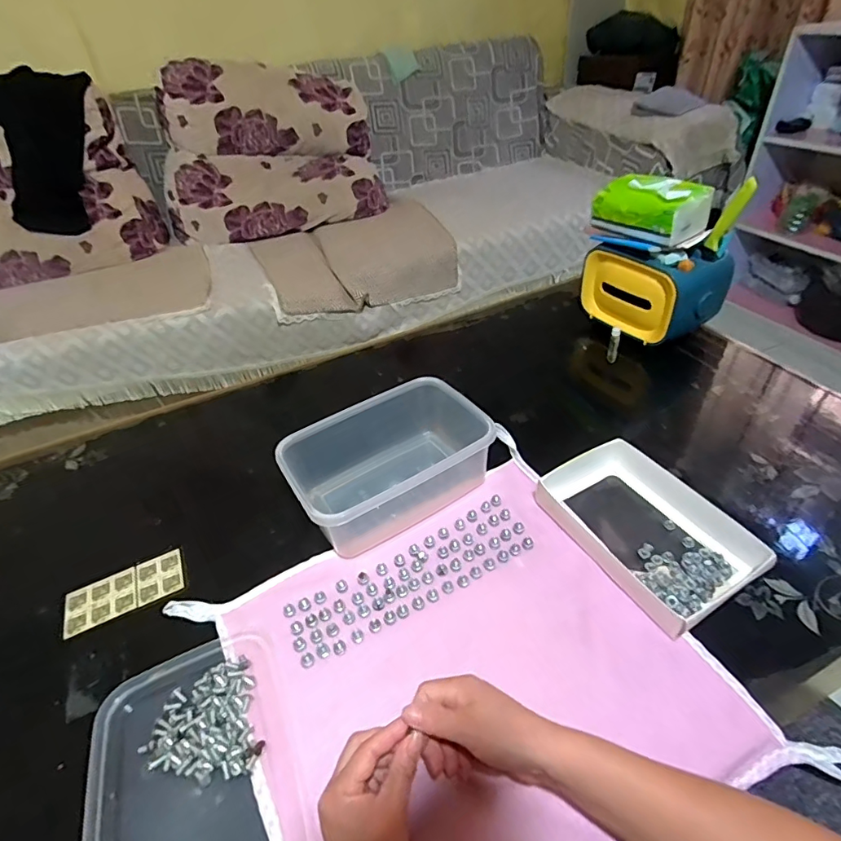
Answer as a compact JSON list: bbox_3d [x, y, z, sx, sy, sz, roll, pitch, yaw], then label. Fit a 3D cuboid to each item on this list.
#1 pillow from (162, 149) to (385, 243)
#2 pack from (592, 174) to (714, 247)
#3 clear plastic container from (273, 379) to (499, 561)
[{"bbox_3d":[-0.485,-0.776,1.648,0.708,0.130,0.344,-17,82,-9],"label":"pillow"},{"bbox_3d":[0.357,-0.340,0.754,0.096,0.072,0.154,-29,46,-25],"label":"pack"},{"bbox_3d":[-0.050,0.042,0.620,0.231,0.087,0.175,-25,43,-20],"label":"clear plastic container"}]

